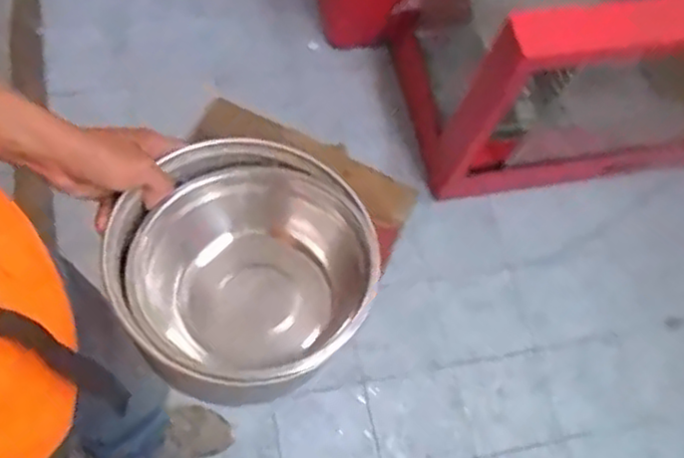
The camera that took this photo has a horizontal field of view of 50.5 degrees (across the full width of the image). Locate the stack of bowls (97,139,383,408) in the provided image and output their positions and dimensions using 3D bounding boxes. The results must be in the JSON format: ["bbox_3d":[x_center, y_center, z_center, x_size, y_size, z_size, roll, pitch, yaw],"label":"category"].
[{"bbox_3d":[-0.086,0.039,0.655,0.211,0.125,0.214,23,56,13],"label":"stack of bowls"}]

